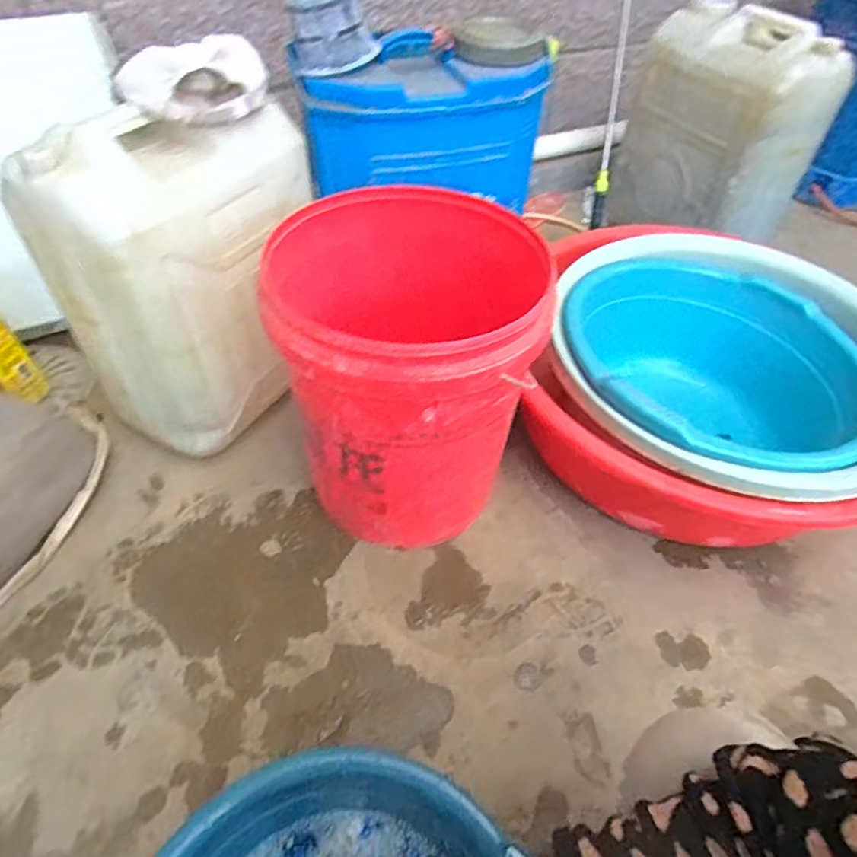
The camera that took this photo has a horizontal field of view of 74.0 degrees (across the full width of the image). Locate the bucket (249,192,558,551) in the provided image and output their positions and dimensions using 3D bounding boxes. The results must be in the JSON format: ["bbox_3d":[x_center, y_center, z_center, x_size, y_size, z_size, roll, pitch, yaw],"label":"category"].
[{"bbox_3d":[-0.028,-0.057,0.719,0.298,0.356,0.304,2,48,-2],"label":"bucket"}]

